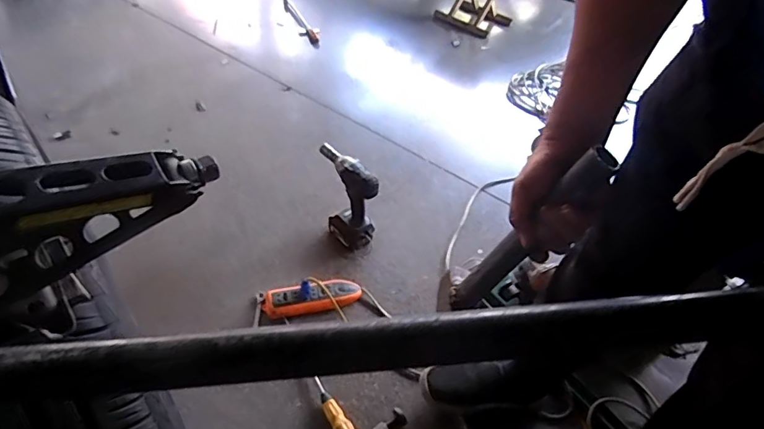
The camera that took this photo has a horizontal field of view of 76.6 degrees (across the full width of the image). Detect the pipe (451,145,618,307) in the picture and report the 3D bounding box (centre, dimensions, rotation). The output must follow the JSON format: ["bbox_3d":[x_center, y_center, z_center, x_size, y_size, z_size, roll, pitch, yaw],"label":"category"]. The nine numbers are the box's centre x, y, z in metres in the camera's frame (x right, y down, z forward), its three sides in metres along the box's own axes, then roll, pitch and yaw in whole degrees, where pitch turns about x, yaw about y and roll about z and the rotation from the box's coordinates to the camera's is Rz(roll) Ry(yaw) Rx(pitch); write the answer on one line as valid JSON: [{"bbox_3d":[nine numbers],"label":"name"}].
[{"bbox_3d":[0.160,0.028,0.550,0.031,0.269,0.036,29,45,-4],"label":"pipe"}]

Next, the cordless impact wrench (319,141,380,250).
[{"bbox_3d":[-0.096,-0.035,1.283,0.074,0.272,0.199,-15,49,-22],"label":"cordless impact wrench"}]

